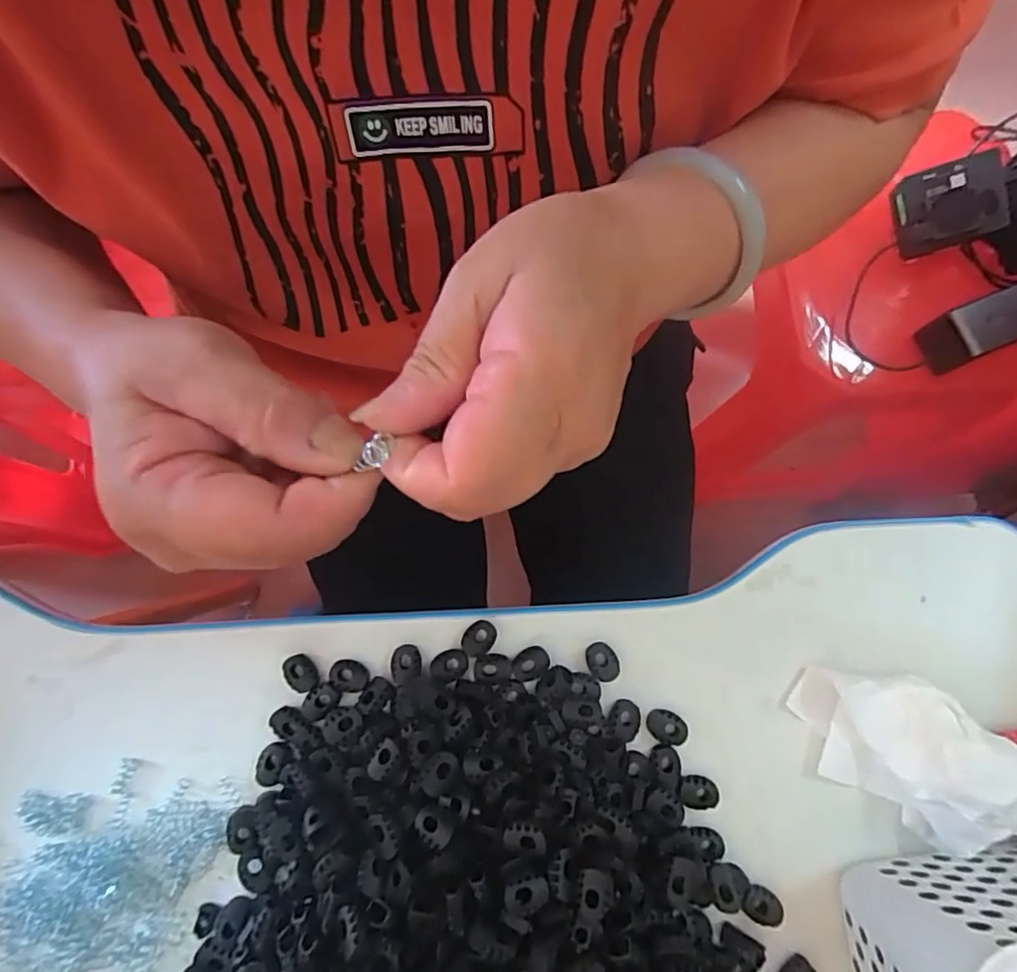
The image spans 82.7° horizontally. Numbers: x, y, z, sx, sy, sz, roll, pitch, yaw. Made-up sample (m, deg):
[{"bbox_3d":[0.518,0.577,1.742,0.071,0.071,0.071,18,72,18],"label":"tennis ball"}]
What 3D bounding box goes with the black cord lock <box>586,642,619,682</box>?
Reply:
[{"bbox_3d":[0.054,0.101,0.332,0.017,0.004,0.022,-27,76,-5],"label":"black cord lock"}]

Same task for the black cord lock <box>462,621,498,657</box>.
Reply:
[{"bbox_3d":[-0.017,0.088,0.331,0.017,0.004,0.022,44,81,11],"label":"black cord lock"}]

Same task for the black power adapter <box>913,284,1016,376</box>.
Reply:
[{"bbox_3d":[0.458,-0.155,0.533,0.138,0.046,0.048,-22,76,-4],"label":"black power adapter"}]

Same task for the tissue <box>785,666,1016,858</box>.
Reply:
[{"bbox_3d":[0.218,0.142,0.312,0.121,0.027,0.068,31,78,9],"label":"tissue"}]

